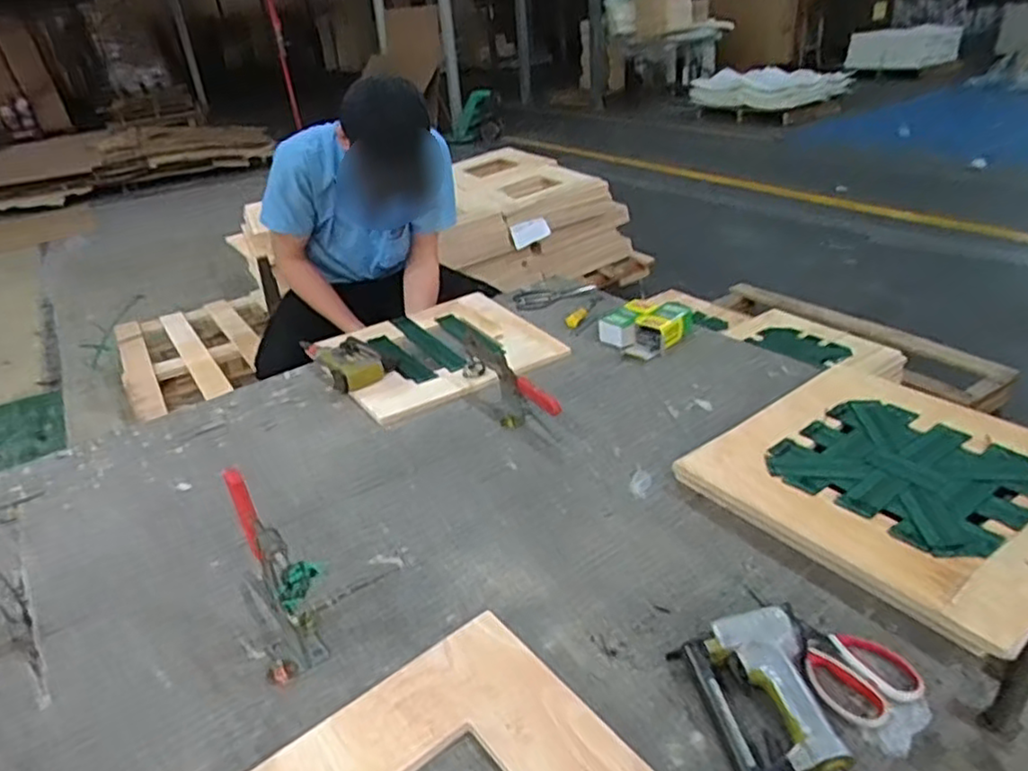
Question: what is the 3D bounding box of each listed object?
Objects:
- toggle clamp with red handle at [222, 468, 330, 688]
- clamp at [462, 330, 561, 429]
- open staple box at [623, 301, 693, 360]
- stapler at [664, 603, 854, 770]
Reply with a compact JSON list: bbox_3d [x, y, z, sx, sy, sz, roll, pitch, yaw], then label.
[{"bbox_3d":[-0.251,0.215,0.725,0.064,0.228,0.157,-21,33,-26],"label":"toggle clamp with red handle"},{"bbox_3d":[-0.016,0.001,1.201,0.045,0.092,0.304,-19,32,-23],"label":"clamp"},{"bbox_3d":[0.294,-0.112,1.402,0.160,0.055,0.085,-29,37,-36],"label":"open staple box"},{"bbox_3d":[0.249,0.303,0.662,0.132,0.042,0.178,-12,30,-11],"label":"stapler"}]

